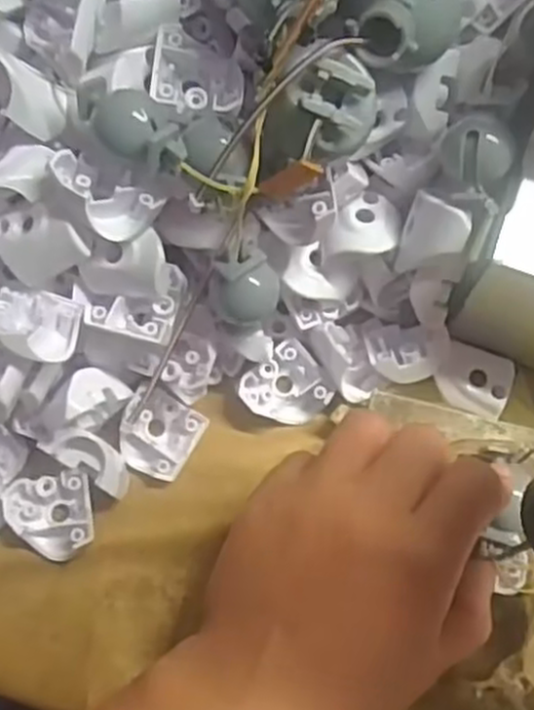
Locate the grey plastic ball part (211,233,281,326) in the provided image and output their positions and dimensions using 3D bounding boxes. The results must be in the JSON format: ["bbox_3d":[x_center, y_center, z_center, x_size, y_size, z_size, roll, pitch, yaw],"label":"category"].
[{"bbox_3d":[-0.007,-0.024,0.270,0.024,0.018,0.020,-40,77,-12],"label":"grey plastic ball part"}]

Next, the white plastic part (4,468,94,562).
[{"bbox_3d":[-0.082,0.062,0.300,0.030,0.015,0.031,-10,73,-4],"label":"white plastic part"}]

